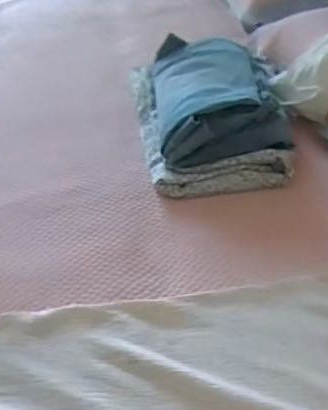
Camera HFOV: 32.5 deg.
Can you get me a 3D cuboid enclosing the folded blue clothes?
[{"bbox_3d":[0.083,-0.182,0.858,0.183,0.075,0.294,-5,38,-1],"label":"folded blue clothes"}]

